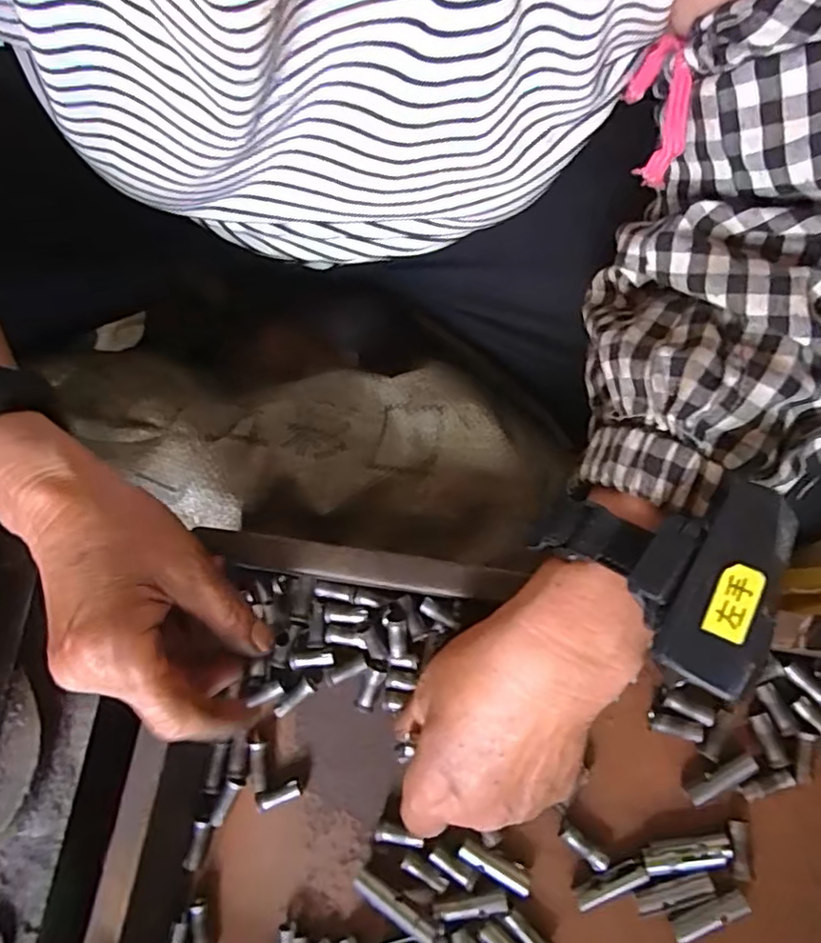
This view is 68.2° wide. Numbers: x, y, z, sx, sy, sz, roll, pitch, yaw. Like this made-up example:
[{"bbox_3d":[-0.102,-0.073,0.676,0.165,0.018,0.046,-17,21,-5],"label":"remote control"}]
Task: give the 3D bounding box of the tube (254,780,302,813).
[{"bbox_3d":[-0.072,0.175,0.327,0.027,0.009,0.009,-20,76,-3],"label":"tube"}]

